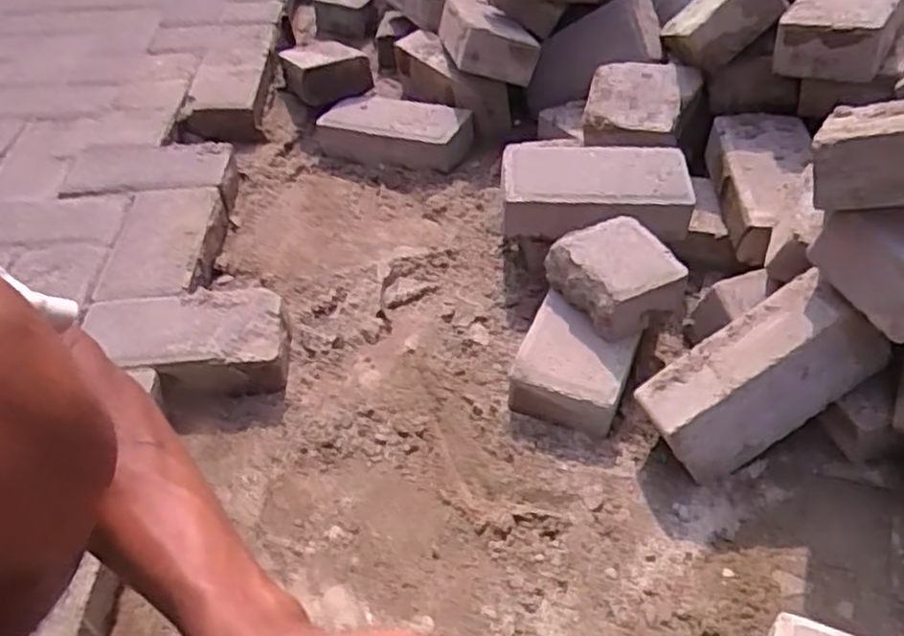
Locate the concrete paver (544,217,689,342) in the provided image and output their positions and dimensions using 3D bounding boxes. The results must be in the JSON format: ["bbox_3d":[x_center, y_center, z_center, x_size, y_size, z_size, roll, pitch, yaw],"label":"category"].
[{"bbox_3d":[0.173,-0.037,0.770,0.106,0.073,0.110,-21,47,-16],"label":"concrete paver"}]

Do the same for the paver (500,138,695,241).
[{"bbox_3d":[0.167,-0.149,0.860,0.214,0.061,0.124,3,45,8],"label":"paver"}]

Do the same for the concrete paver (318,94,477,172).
[{"bbox_3d":[-0.088,-0.274,1.097,0.226,0.069,0.109,10,46,14],"label":"concrete paver"}]

